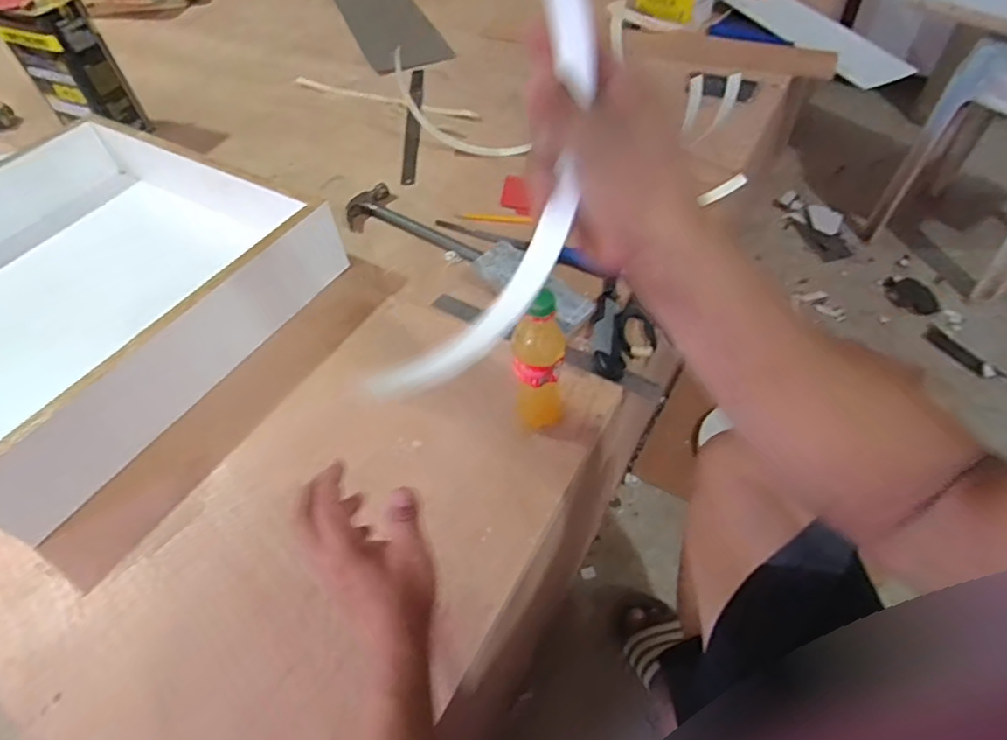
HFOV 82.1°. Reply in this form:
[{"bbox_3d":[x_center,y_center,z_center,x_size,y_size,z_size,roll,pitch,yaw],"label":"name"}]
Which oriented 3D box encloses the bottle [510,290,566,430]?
[{"bbox_3d":[0.038,-0.005,0.607,0.055,0.188,0.045,0,53,2],"label":"bottle"}]

